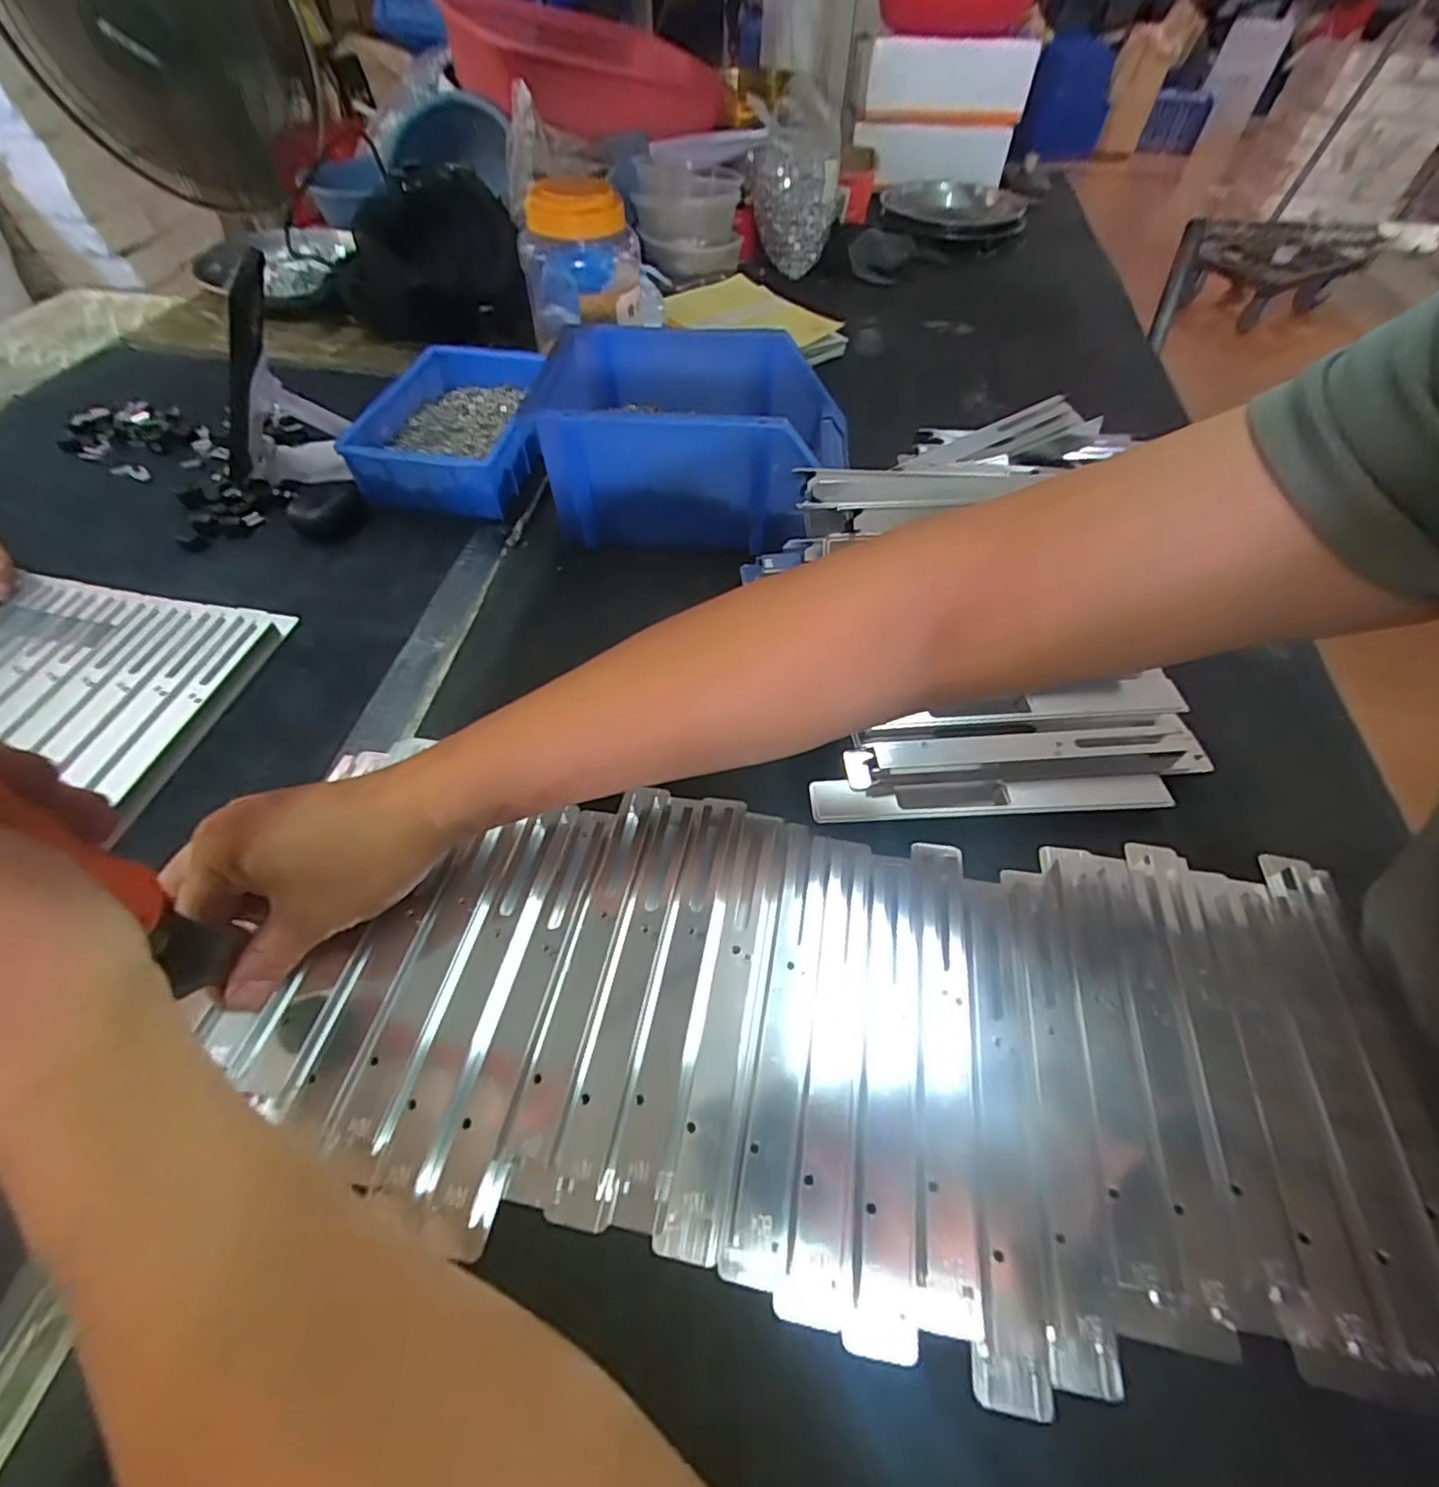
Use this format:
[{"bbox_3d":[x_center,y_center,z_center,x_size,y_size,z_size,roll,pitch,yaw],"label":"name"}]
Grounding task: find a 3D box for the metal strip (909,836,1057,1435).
[{"bbox_3d":[0.117,0.148,0.291,0.026,0.007,0.227,3,54,1],"label":"metal strip"}]

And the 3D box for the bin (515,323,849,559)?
[{"bbox_3d":[-0.018,-0.251,0.526,0.253,0.111,0.163,-1,54,-2],"label":"bin"}]

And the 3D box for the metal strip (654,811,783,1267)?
[{"bbox_3d":[0.005,0.123,0.313,0.029,0.015,0.209,9,54,5],"label":"metal strip"}]

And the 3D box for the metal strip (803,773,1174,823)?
[{"bbox_3d":[0.166,0.032,0.379,0.218,0.011,0.028,-2,54,-3],"label":"metal strip"}]

